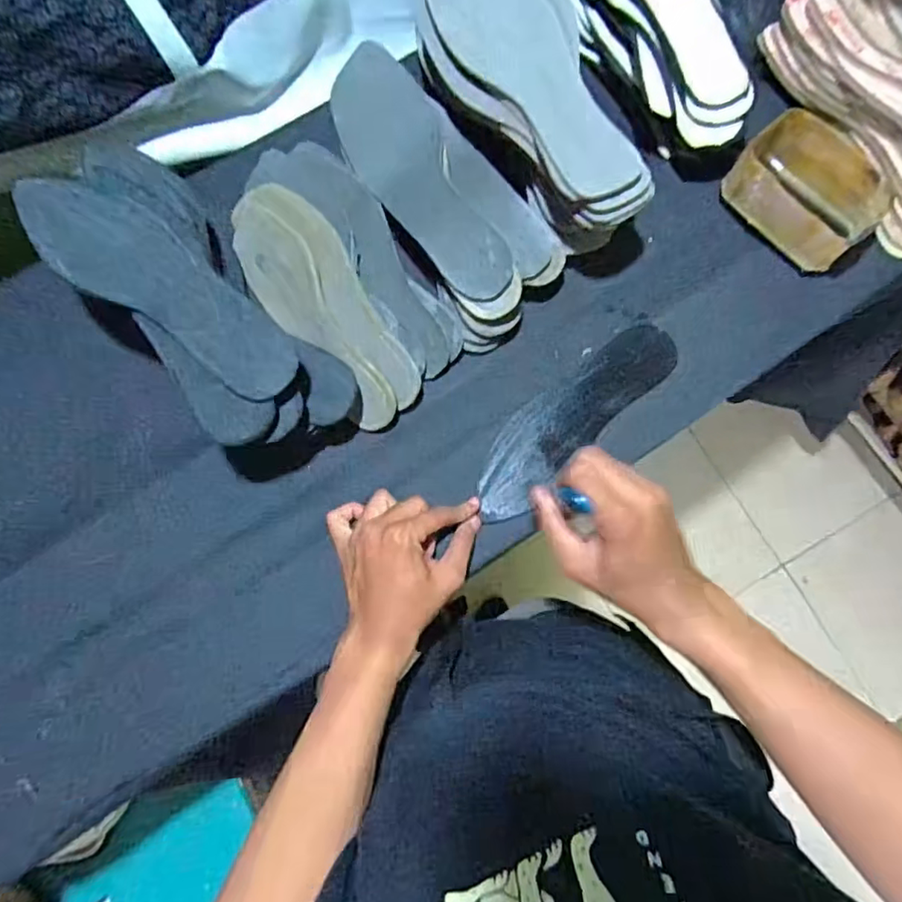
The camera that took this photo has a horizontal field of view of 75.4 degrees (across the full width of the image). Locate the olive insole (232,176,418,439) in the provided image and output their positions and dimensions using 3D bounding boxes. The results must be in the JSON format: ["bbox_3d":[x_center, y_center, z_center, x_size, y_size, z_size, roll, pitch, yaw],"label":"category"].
[{"bbox_3d":[-0.119,-0.126,0.520,0.094,0.019,0.235,-33,85,21],"label":"olive insole"}]

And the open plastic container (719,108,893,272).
[{"bbox_3d":[0.314,-0.229,0.524,0.082,0.062,0.128,-34,80,-6],"label":"open plastic container"}]

